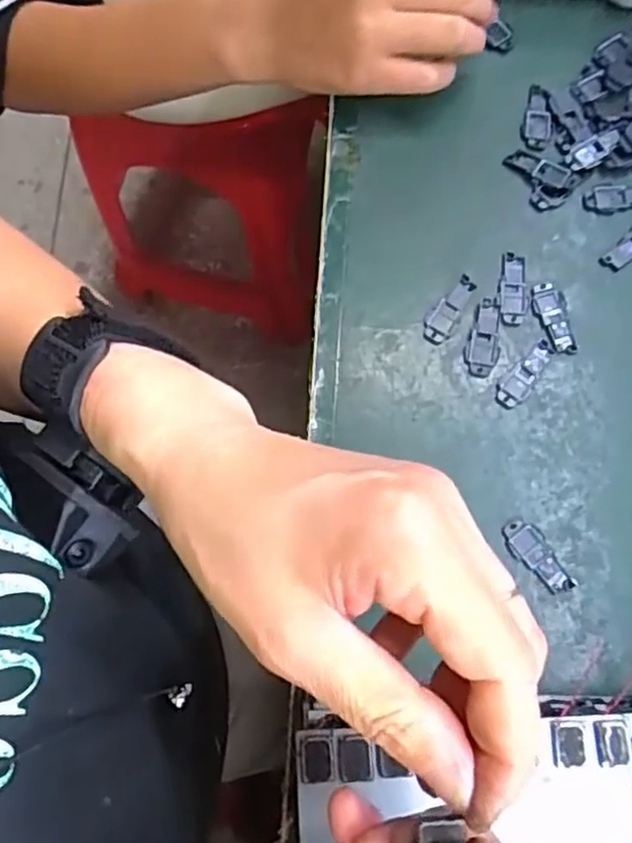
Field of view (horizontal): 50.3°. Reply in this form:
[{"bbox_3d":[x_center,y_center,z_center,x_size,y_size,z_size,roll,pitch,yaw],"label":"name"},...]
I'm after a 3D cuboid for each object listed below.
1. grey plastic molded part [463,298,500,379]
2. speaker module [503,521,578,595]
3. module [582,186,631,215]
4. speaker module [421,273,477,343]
[{"bbox_3d":[0.087,-0.044,0.347,0.017,0.004,0.042,12,76,4],"label":"grey plastic molded part"},{"bbox_3d":[0.106,0.065,0.321,0.017,0.004,0.040,-36,78,-8],"label":"speaker module"},{"bbox_3d":[0.168,-0.123,0.370,0.042,0.004,0.016,-9,76,-1],"label":"module"},{"bbox_3d":[0.069,-0.059,0.352,0.014,0.004,0.040,29,78,8],"label":"speaker module"}]

